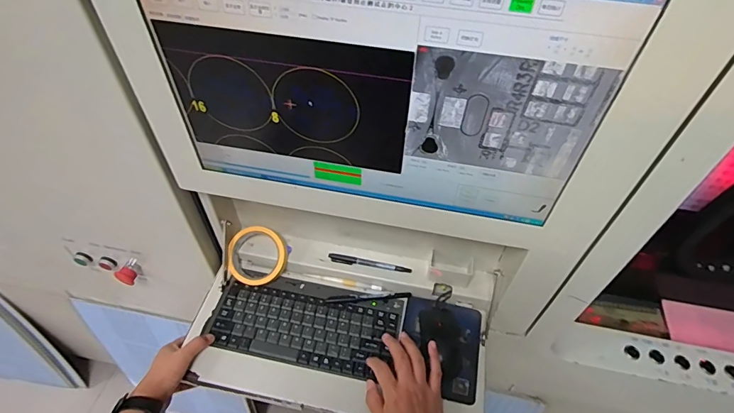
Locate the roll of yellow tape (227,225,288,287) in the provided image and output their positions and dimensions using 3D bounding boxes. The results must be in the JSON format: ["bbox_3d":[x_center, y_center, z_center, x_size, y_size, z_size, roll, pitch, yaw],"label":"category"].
[{"bbox_3d":[-0.182,0.083,0.703,0.097,0.040,0.097,0,82,0],"label":"roll of yellow tape"}]

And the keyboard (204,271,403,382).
[{"bbox_3d":[-0.092,0.184,0.661,0.291,0.014,0.138,6,50,3],"label":"keyboard"}]

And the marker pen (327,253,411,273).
[{"bbox_3d":[0.005,0.096,0.698,0.136,0.010,0.013,9,51,6],"label":"marker pen"}]

